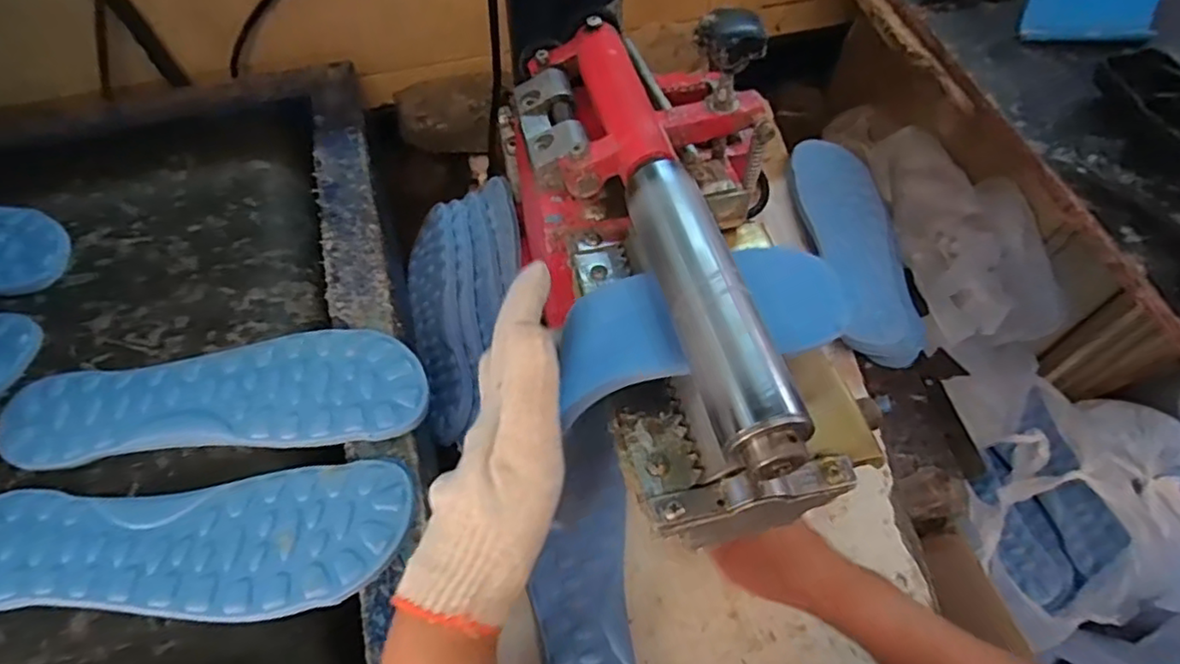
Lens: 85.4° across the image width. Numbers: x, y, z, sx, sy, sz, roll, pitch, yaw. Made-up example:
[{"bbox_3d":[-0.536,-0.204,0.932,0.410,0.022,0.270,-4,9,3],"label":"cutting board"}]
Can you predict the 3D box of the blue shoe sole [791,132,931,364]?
[{"bbox_3d":[0.256,-0.084,0.614,0.088,0.049,0.237,-8,59,-5],"label":"blue shoe sole"}]

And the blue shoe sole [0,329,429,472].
[{"bbox_3d":[-0.244,0.041,0.421,0.263,0.012,0.080,-6,59,-1],"label":"blue shoe sole"}]

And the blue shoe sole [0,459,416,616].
[{"bbox_3d":[-0.238,0.123,0.370,0.261,0.006,0.079,-6,59,-1],"label":"blue shoe sole"}]

